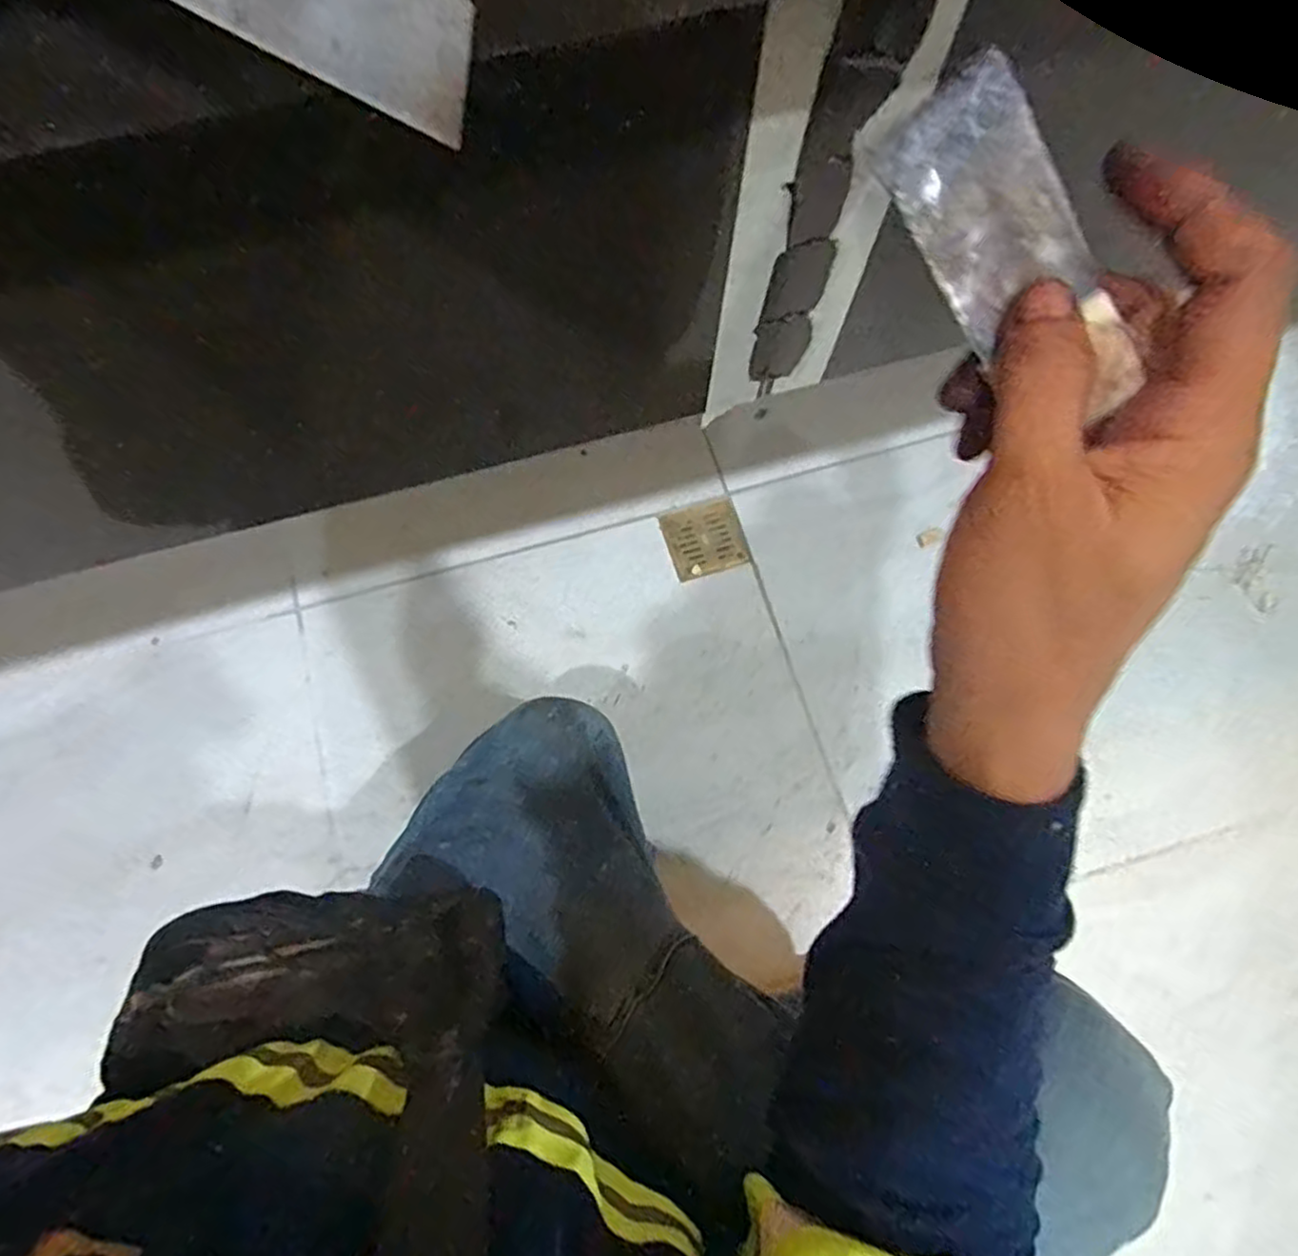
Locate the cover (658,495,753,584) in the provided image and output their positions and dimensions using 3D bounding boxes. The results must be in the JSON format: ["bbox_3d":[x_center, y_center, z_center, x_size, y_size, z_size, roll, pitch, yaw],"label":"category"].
[{"bbox_3d":[0.077,-0.123,0.970,0.107,0.004,0.104,-19,75,-5],"label":"cover"}]

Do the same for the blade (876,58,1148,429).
[{"bbox_3d":[0.101,-0.103,0.197,0.035,0.005,0.095,-28,97,25],"label":"blade"}]

